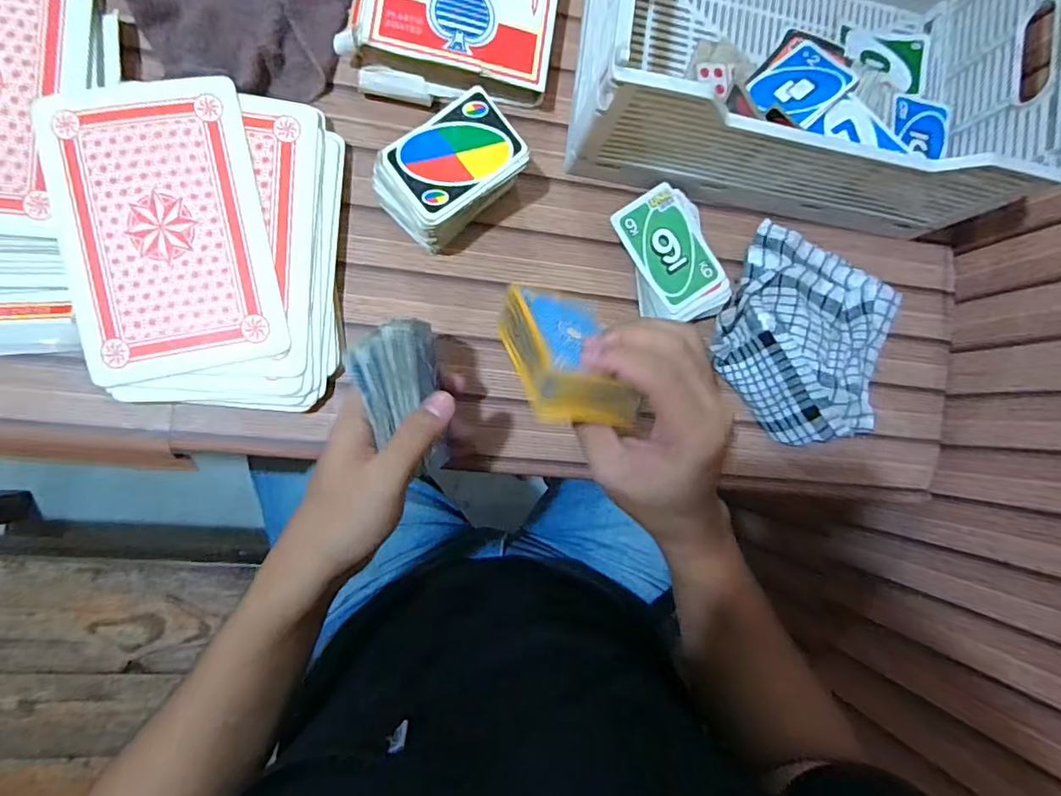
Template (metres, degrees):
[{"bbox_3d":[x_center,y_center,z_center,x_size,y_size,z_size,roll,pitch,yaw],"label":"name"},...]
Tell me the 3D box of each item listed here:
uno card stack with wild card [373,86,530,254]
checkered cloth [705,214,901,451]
[{"bbox_3d":[-0.057,-0.153,0.376,0.099,0.043,0.063,-43,95,-8],"label":"uno card stack with wild card"},{"bbox_3d":[0.213,-0.044,0.414,0.135,0.031,0.144,27,85,-8],"label":"checkered cloth"}]

